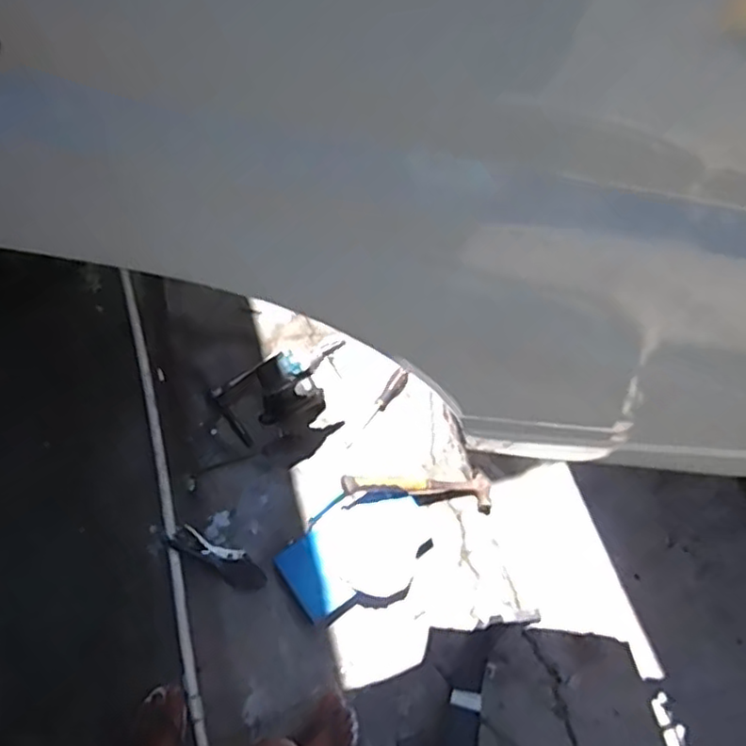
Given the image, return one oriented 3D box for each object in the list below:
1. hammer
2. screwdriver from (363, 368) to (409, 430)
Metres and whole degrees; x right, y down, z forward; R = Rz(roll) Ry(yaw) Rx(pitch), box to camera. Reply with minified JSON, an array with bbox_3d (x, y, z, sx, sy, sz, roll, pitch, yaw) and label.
[{"bbox_3d":[0.096,0.245,1.374,0.326,0.040,0.086,7,66,-20],"label":"hammer"},{"bbox_3d":[0.029,0.057,1.454,0.034,0.030,0.156,36,69,7],"label":"screwdriver"}]

